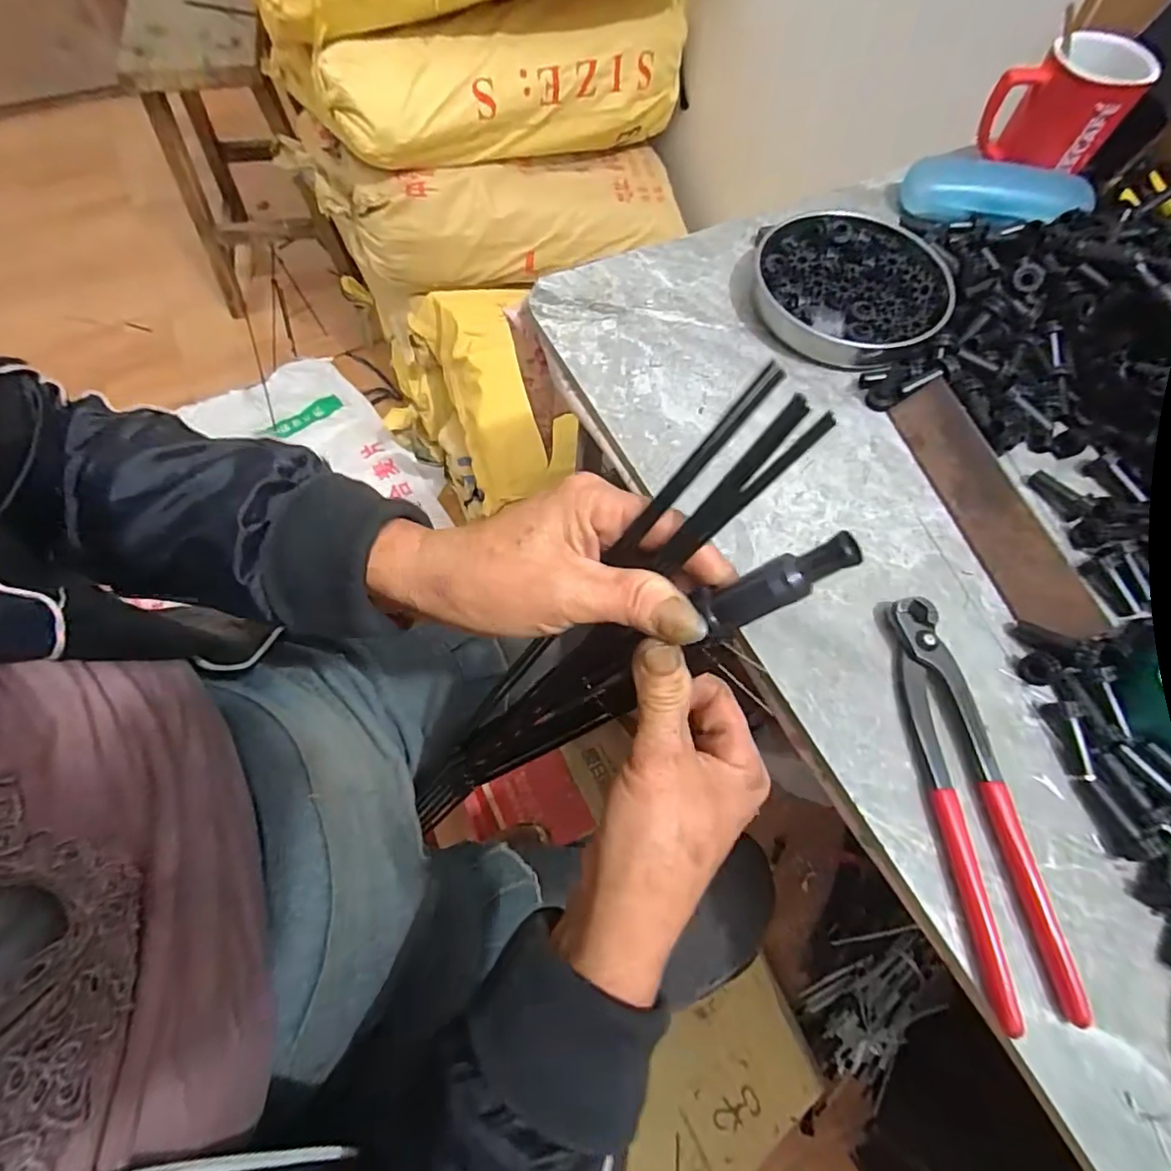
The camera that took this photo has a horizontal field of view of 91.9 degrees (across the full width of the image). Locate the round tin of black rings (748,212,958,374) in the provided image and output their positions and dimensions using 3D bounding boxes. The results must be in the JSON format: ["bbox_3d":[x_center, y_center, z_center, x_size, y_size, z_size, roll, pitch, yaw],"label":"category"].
[{"bbox_3d":[0.195,-0.221,0.420,0.136,0.025,0.136,1,66,-2],"label":"round tin of black rings"}]

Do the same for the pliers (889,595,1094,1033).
[{"bbox_3d":[0.194,0.103,0.287,0.043,0.016,0.197,-4,66,-5],"label":"pliers"}]

